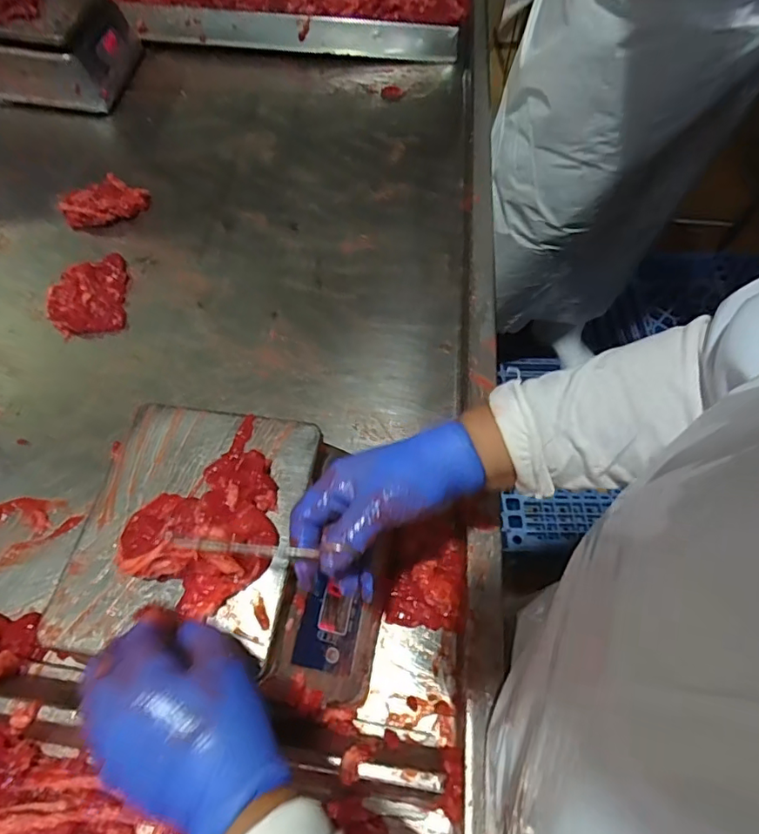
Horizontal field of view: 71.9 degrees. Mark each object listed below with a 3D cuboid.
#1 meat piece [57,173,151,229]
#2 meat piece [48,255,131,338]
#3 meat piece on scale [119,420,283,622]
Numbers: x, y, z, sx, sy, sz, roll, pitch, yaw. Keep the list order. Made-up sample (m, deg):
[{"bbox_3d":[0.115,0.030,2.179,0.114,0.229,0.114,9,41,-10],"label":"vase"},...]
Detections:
[{"bbox_3d":[-0.437,-0.342,0.832,0.125,0.030,0.078,-32,65,-18],"label":"meat piece"},{"bbox_3d":[-0.411,-0.176,0.739,0.095,0.024,0.132,-8,60,-6],"label":"meat piece"},{"bbox_3d":[-0.138,0.085,0.439,0.145,0.037,0.121,-38,67,-21],"label":"meat piece on scale"}]

